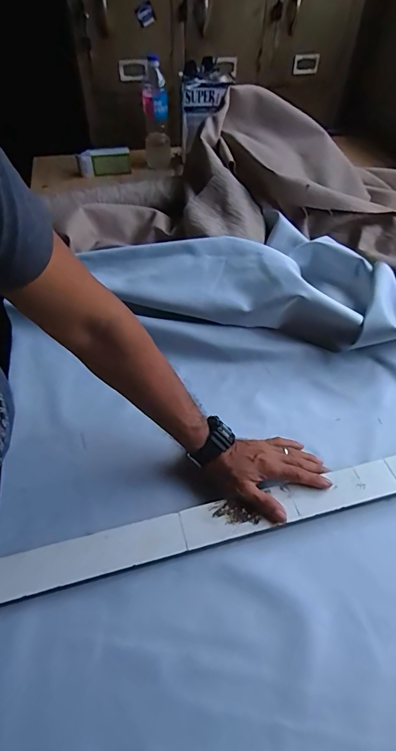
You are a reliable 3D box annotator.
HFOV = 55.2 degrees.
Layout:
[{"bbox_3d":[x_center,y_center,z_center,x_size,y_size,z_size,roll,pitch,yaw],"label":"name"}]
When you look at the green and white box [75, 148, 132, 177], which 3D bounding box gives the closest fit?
[{"bbox_3d":[-0.282,-0.645,1.151,0.161,0.068,0.044,-7,51,-9],"label":"green and white box"}]

